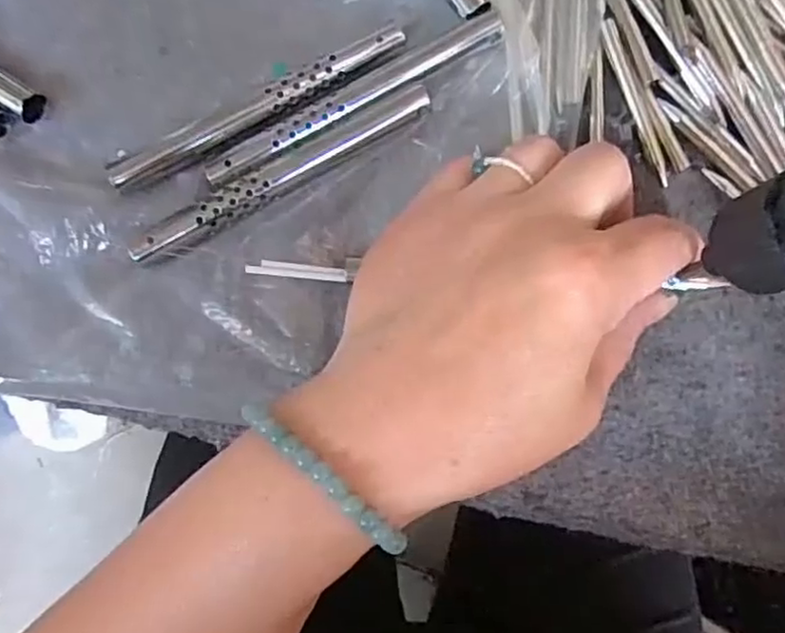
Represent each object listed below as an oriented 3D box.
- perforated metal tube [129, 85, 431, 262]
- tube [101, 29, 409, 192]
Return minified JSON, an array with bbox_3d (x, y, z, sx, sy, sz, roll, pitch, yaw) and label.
[{"bbox_3d":[-0.036,-0.047,0.215,0.107,0.009,0.011,-29,86,-3],"label":"perforated metal tube"},{"bbox_3d":[-0.046,-0.071,0.221,0.108,0.007,0.012,-26,86,-2],"label":"tube"}]

